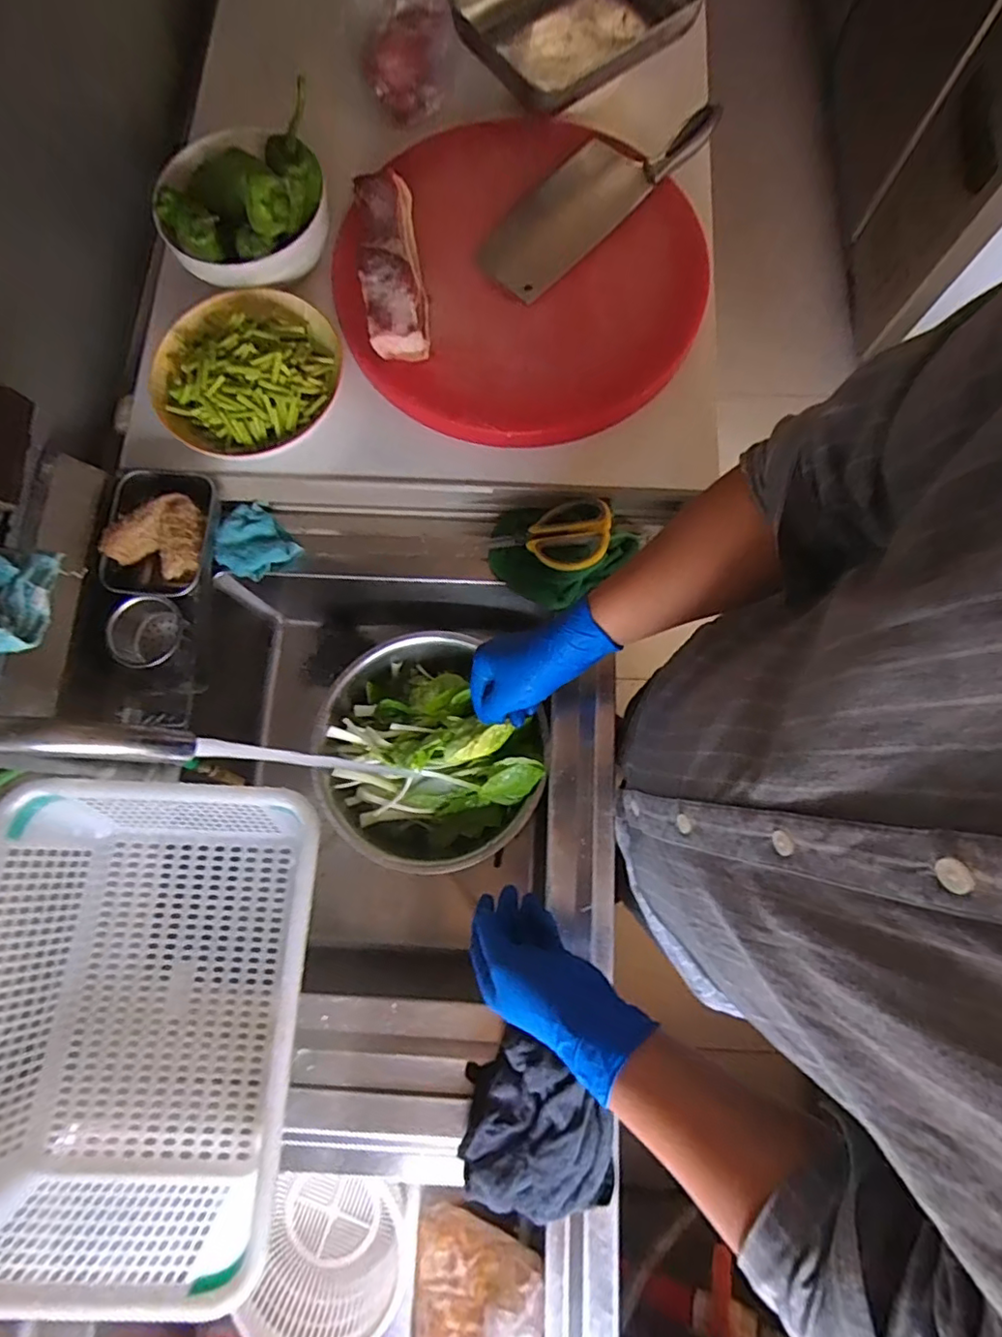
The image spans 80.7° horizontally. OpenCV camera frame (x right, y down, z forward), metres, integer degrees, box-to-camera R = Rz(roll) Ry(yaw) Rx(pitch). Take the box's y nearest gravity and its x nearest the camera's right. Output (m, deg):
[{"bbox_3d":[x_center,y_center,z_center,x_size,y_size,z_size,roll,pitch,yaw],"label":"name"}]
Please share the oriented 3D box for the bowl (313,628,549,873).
[{"bbox_3d":[-0.096,0.107,0.742,0.258,0.099,0.280,-41,79,-8],"label":"bowl"}]

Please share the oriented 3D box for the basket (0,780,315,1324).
[{"bbox_3d":[-0.315,0.297,0.533,0.289,0.131,0.374,2,77,2],"label":"basket"}]

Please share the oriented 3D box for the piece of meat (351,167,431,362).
[{"bbox_3d":[-0.115,-0.422,0.613,0.063,0.050,0.212,-9,77,-1],"label":"piece of meat"}]

